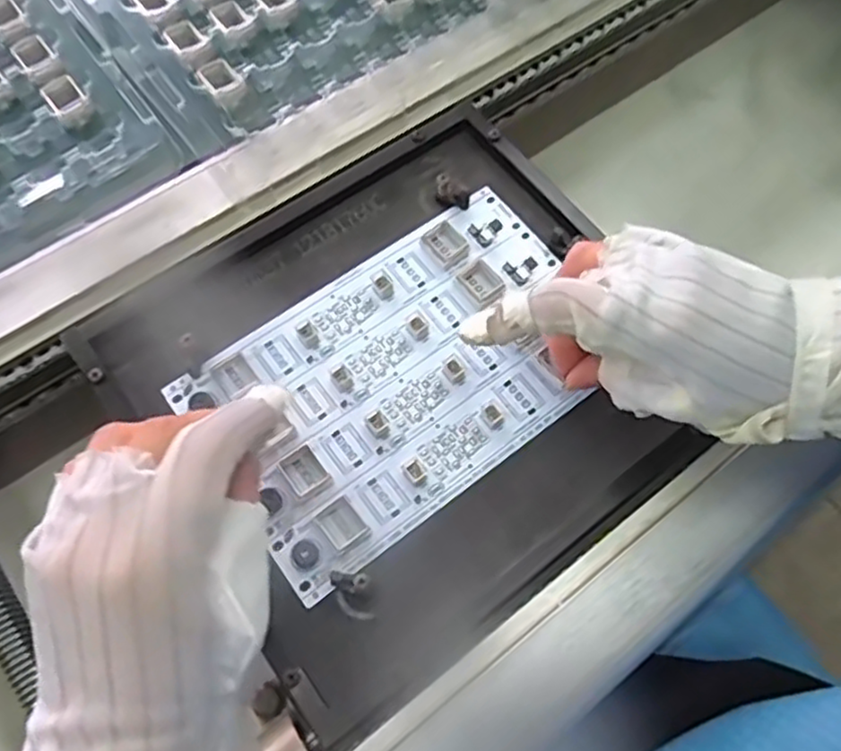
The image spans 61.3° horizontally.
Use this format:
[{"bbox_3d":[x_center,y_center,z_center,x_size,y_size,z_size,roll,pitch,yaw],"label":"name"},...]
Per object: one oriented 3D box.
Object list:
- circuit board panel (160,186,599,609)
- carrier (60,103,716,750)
[{"bbox_3d":[-0.006,-0.003,0.359,0.202,0.012,0.128,-35,76,-14],"label":"circuit board panel"},{"bbox_3d":[-0.006,-0.002,0.357,0.248,0.019,0.233,-34,71,-16],"label":"carrier"}]

